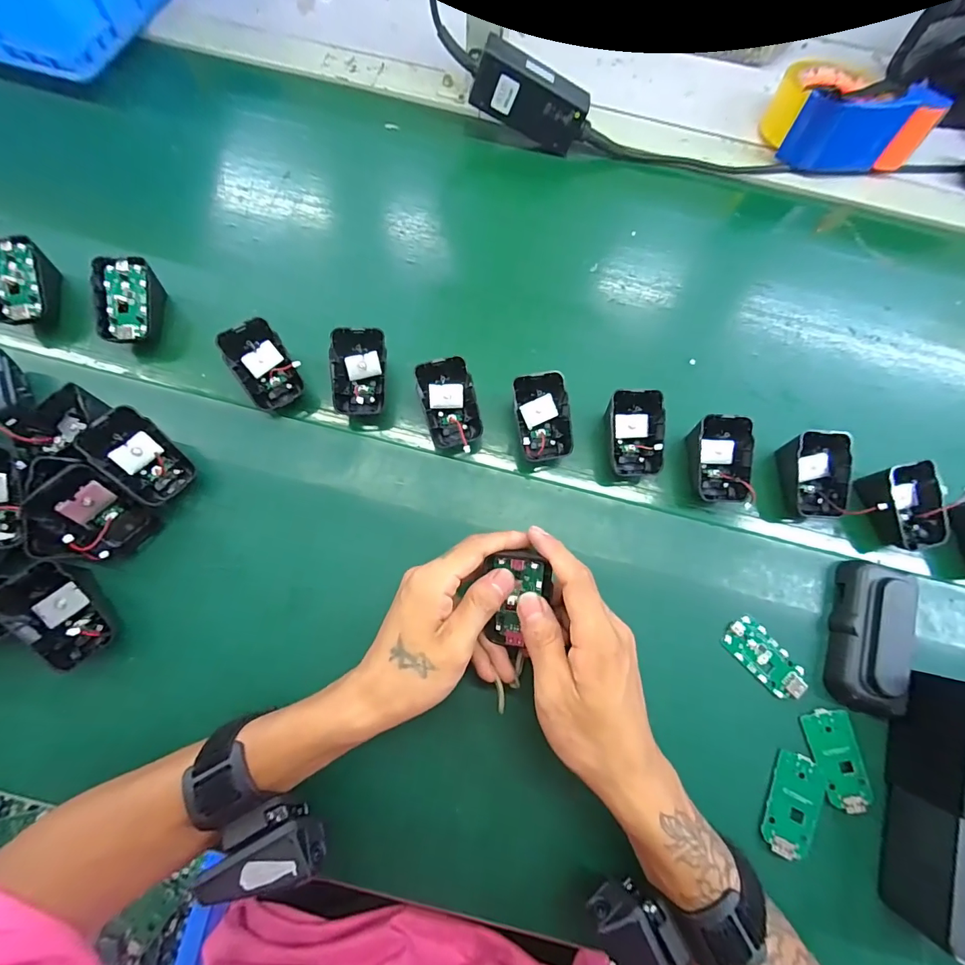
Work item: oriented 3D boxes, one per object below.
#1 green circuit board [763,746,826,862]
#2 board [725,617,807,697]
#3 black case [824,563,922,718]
[{"bbox_3d":[0.215,0.223,0.301,0.033,0.006,0.062,24,67,12],"label":"green circuit board"},{"bbox_3d":[0.213,0.131,0.327,0.063,0.012,0.033,42,72,19],"label":"board"},{"bbox_3d":[0.291,0.112,0.324,0.050,0.031,0.104,16,65,9],"label":"black case"}]

